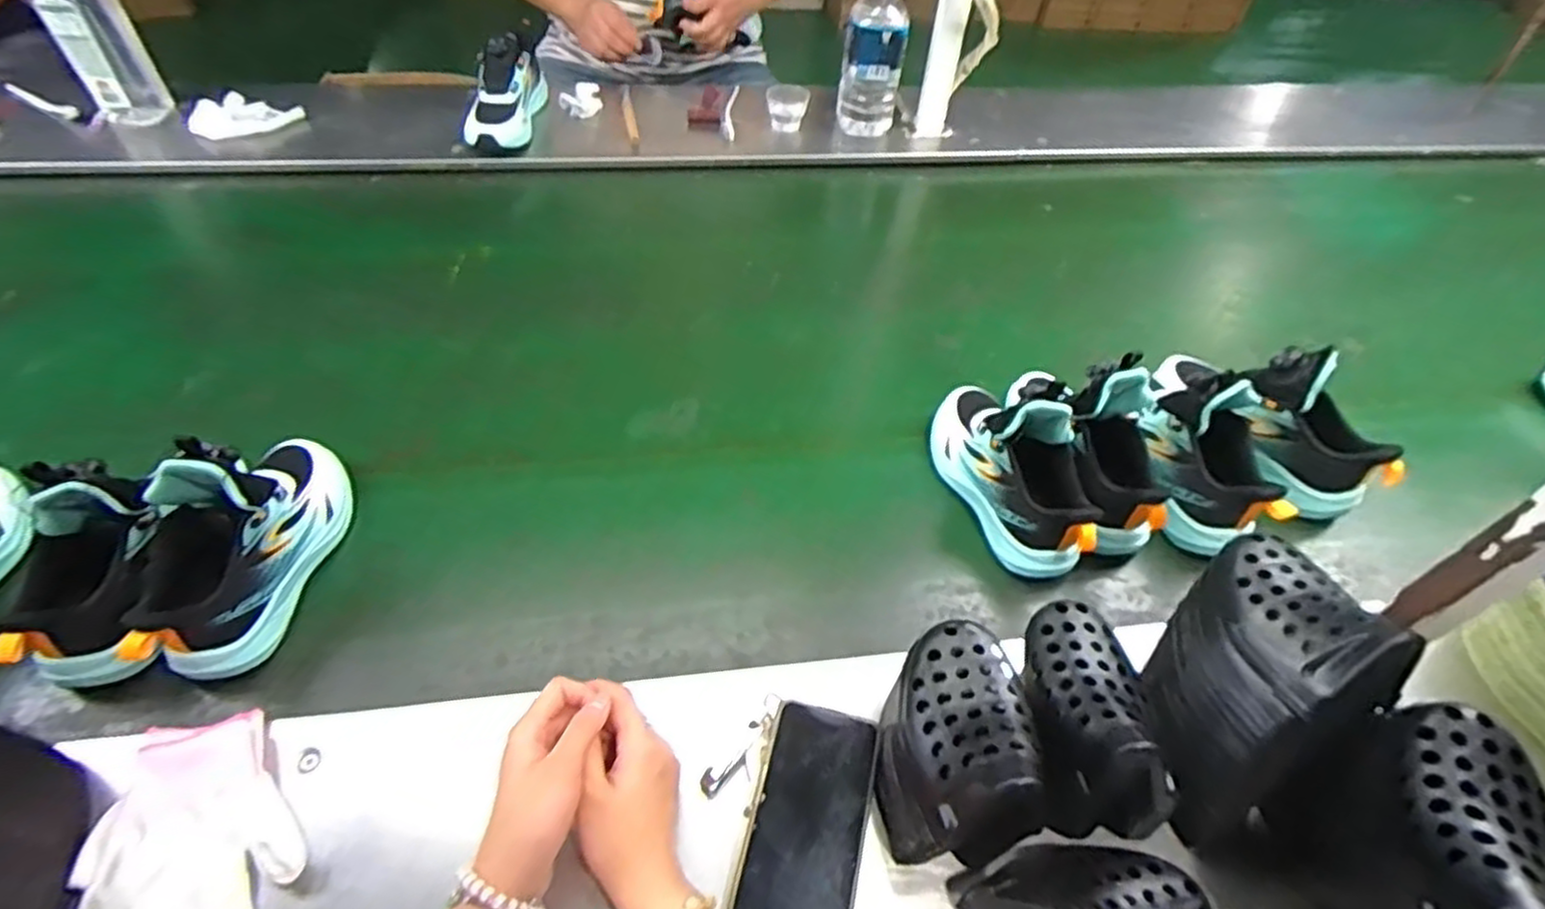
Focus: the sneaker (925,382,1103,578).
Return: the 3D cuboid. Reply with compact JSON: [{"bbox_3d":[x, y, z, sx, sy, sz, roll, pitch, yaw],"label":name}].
[{"bbox_3d":[0.217,0.005,0.666,0.073,0.135,0.208,-16,54,-18],"label":"sneaker"}]

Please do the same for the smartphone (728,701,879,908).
[{"bbox_3d":[0.023,0.247,0.478,0.074,0.010,0.153,15,58,2],"label":"smartphone"}]

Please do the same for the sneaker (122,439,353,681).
[{"bbox_3d":[-0.409,0.055,0.551,0.083,0.125,0.207,7,51,0],"label":"sneaker"}]

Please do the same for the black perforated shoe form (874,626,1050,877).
[{"bbox_3d":[0.115,0.182,0.467,0.086,0.115,0.130,18,51,9],"label":"black perforated shoe form"}]

